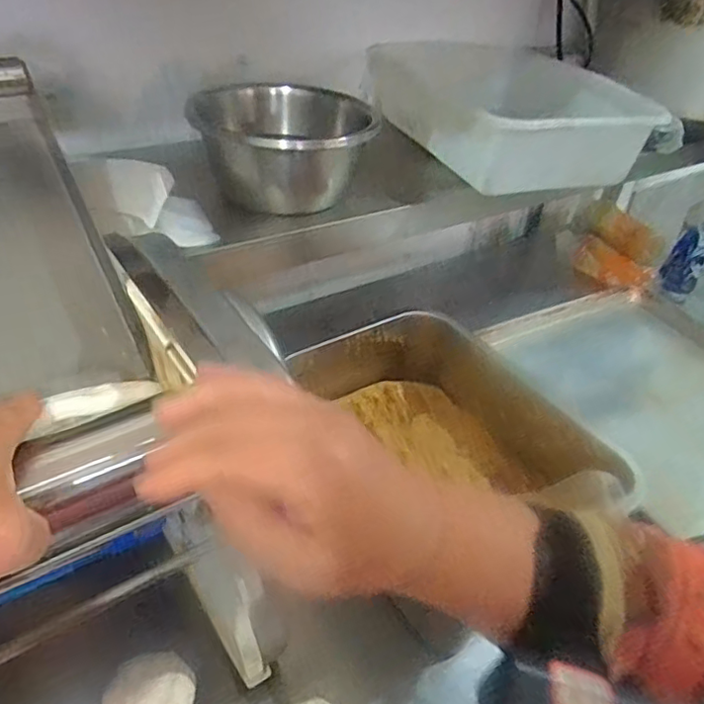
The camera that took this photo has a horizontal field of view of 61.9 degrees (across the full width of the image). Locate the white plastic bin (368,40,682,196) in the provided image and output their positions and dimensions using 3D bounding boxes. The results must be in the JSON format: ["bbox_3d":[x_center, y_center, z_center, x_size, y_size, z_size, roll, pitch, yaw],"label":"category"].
[{"bbox_3d":[0.198,-0.327,0.777,0.250,0.102,0.367,-10,42,-20],"label":"white plastic bin"}]

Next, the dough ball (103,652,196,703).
[{"bbox_3d":[-0.168,0.292,0.498,0.062,0.042,0.065,4,39,-3],"label":"dough ball"}]

